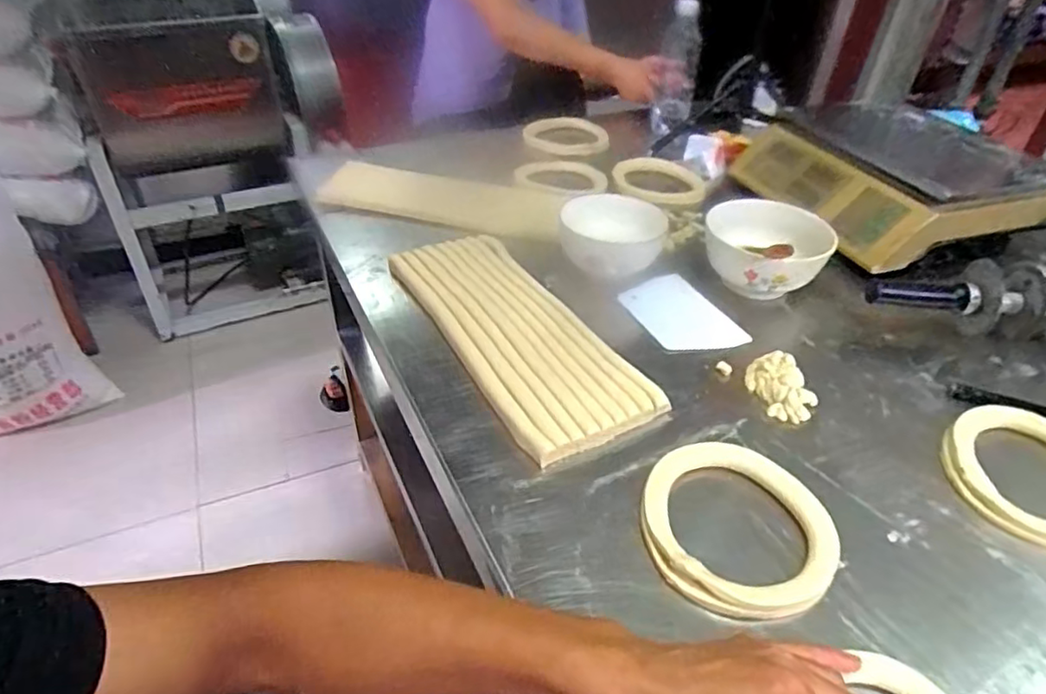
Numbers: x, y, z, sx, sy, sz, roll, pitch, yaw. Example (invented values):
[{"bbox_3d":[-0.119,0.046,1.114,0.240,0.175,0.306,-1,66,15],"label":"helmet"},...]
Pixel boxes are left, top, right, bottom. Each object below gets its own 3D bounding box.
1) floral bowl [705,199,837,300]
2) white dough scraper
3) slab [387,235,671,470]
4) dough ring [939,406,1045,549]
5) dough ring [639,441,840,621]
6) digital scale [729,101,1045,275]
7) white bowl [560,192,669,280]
[{"bbox_3d":[0.291,-0.107,0.760,0.148,0.087,0.148,2,38,-1],"label":"floral bowl"},{"bbox_3d":[0.184,-0.037,0.728,0.097,0.008,0.135,-20,47,-19],"label":"white dough scraper"},{"bbox_3d":[-0.012,-0.024,0.687,0.152,0.022,0.370,-18,42,-24],"label":"slab"},{"bbox_3d":[0.450,0.111,0.546,0.147,0.021,0.149,2,38,-1],"label":"dough ring"},{"bbox_3d":[0.169,0.139,0.493,0.146,0.020,0.154,2,38,-1],"label":"dough ring"},{"bbox_3d":[0.533,-0.261,0.925,0.296,0.103,0.353,-11,40,-17],"label":"digital scale"},{"bbox_3d":[0.118,-0.141,0.798,0.126,0.070,0.123,2,38,-1],"label":"white bowl"}]

